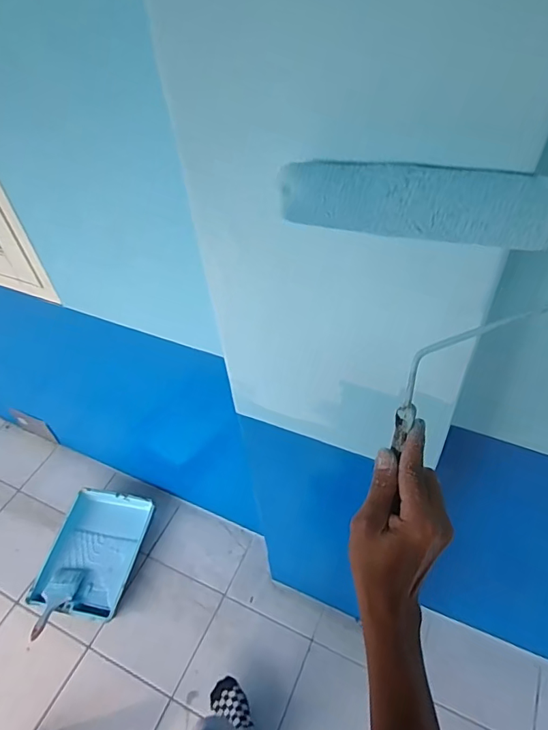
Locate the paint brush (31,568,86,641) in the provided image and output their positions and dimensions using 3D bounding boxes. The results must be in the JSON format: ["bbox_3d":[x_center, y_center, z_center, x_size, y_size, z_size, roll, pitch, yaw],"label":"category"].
[{"bbox_3d":[-0.677,0.725,1.477,0.098,0.052,0.222,6,49,12],"label":"paint brush"}]

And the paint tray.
[{"bbox_3d":[-0.594,0.616,1.600,0.288,0.094,0.396,6,49,12],"label":"paint tray"}]

